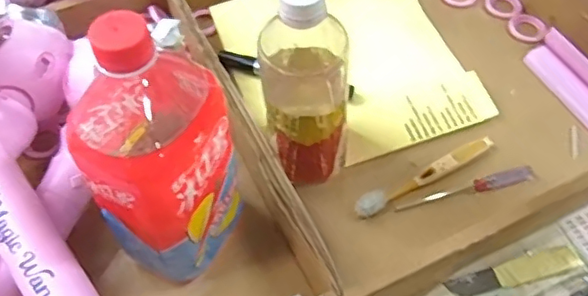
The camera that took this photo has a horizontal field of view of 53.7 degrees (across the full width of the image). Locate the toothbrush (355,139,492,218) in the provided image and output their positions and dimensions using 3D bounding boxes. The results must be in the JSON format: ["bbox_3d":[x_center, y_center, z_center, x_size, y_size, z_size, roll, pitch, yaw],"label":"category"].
[{"bbox_3d":[0.112,0.023,0.491,0.139,0.008,0.017,-26,63,-16],"label":"toothbrush"}]

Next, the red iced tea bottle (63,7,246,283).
[{"bbox_3d":[-0.087,0.003,0.378,0.091,0.212,0.107,-19,62,-13],"label":"red iced tea bottle"}]

